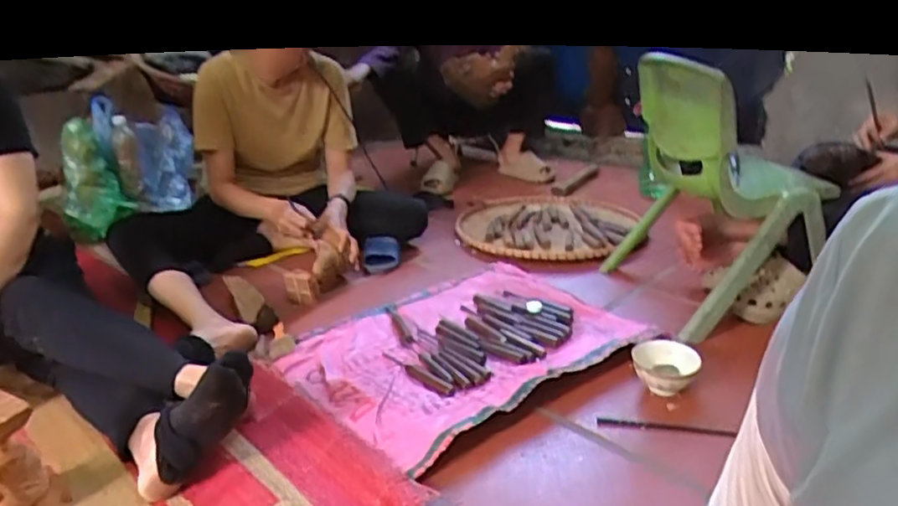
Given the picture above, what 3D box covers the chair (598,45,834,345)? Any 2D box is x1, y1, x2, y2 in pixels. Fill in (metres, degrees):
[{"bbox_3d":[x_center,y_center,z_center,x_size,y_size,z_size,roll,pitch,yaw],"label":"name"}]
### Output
[{"bbox_3d":[0.546,-0.134,1.302,0.324,0.429,0.416,-6,22,-11],"label":"chair"}]

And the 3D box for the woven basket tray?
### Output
[{"bbox_3d":[0.278,-0.074,1.773,0.488,0.054,0.483,2,22,6],"label":"woven basket tray"}]

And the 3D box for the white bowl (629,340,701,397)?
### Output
[{"bbox_3d":[0.357,0.195,1.076,0.106,0.066,0.116,1,22,5],"label":"white bowl"}]

